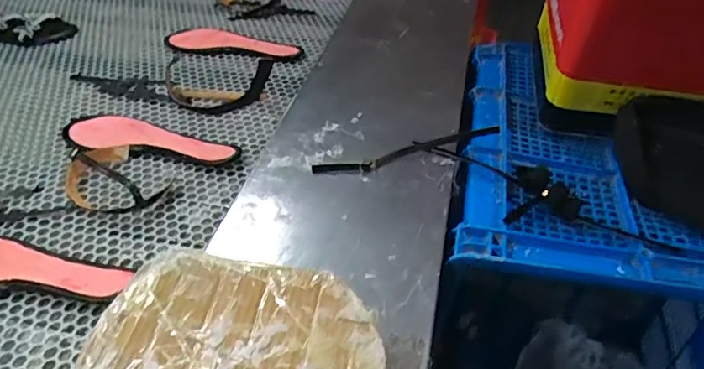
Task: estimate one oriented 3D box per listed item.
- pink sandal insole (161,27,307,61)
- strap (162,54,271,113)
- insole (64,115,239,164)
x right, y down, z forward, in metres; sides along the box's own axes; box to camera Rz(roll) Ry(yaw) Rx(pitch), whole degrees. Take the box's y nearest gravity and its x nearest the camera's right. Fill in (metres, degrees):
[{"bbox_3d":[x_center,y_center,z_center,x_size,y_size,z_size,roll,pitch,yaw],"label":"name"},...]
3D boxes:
[{"bbox_3d":[-0.211,-0.252,0.930,0.248,0.022,0.068,9,42,9],"label":"pink sandal insole"},{"bbox_3d":[-0.220,-0.163,0.835,0.173,0.017,0.149,1,41,0],"label":"strap"},{"bbox_3d":[-0.281,-0.066,0.721,0.265,0.024,0.076,11,42,11],"label":"insole"}]

